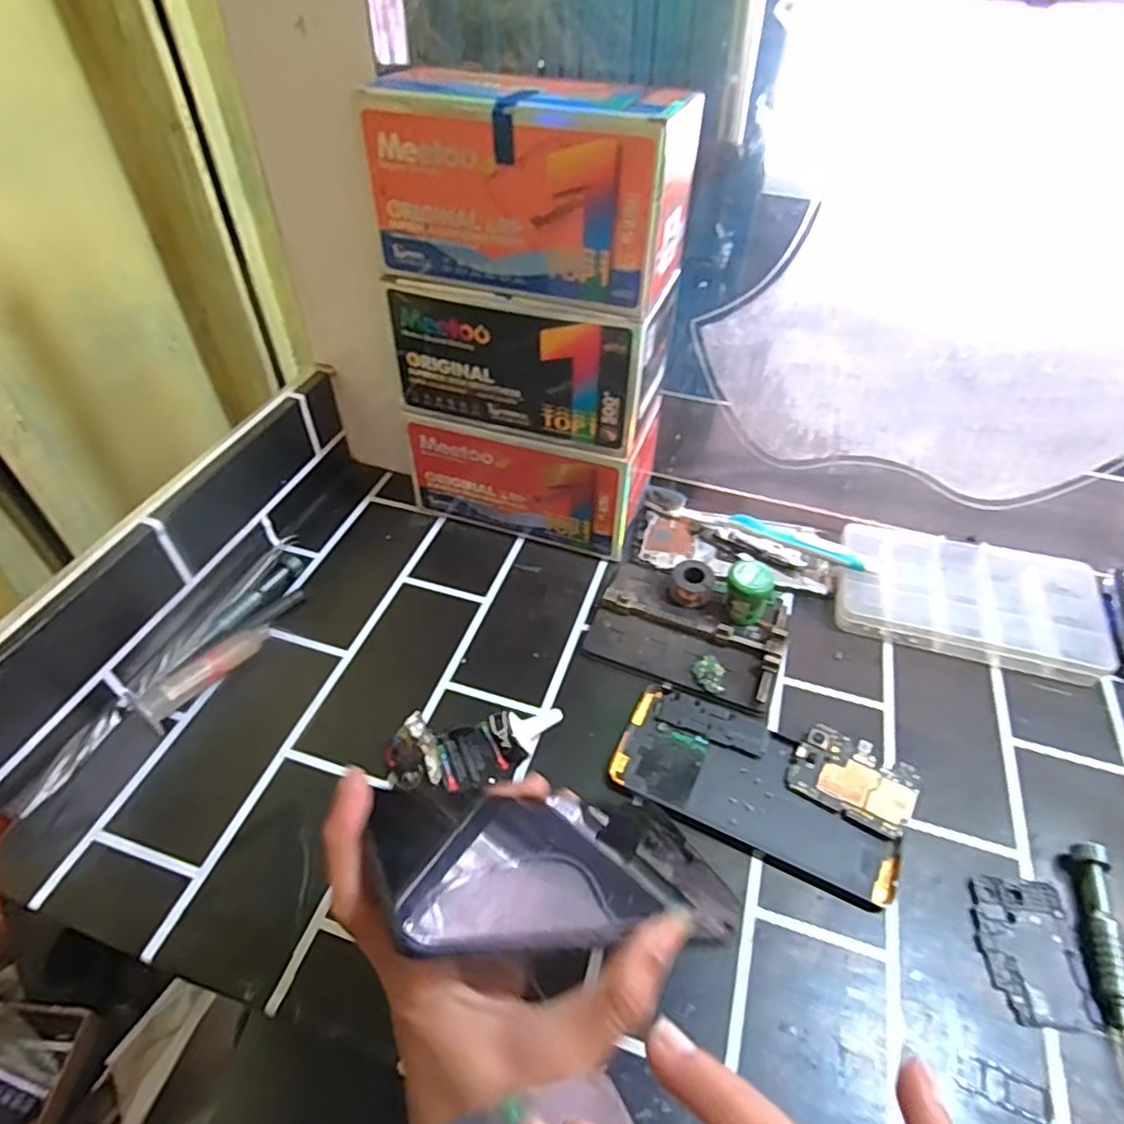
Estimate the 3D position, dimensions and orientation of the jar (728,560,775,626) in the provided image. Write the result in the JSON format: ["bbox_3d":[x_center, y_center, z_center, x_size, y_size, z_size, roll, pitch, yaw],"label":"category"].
[{"bbox_3d":[0.128,0.024,0.458,0.029,0.041,0.031,1,47,-1],"label":"jar"}]

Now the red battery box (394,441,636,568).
[{"bbox_3d":[-0.021,-0.082,0.526,0.176,0.093,0.089,15,48,12],"label":"red battery box"}]

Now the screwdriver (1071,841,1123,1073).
[{"bbox_3d":[0.270,0.194,0.325,0.015,0.017,0.109,14,48,12],"label":"screwdriver"}]

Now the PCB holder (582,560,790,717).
[{"bbox_3d":[0.087,0.046,0.458,0.126,0.020,0.090,19,49,15],"label":"PCB holder"}]

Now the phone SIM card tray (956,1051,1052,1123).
[{"bbox_3d":[0.199,0.235,0.296,0.039,0.004,0.016,17,49,14],"label":"phone SIM card tray"}]

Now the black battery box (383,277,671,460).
[{"bbox_3d":[-0.022,-0.144,0.451,0.178,0.089,0.076,11,47,9],"label":"black battery box"}]

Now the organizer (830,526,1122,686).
[{"bbox_3d":[0.293,0.024,0.480,0.171,0.026,0.102,16,48,13],"label":"organizer"}]

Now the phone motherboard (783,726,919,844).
[{"bbox_3d":[0.171,0.128,0.386,0.066,0.004,0.046,22,60,22],"label":"phone motherboard"}]

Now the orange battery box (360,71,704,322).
[{"bbox_3d":[-0.010,-0.226,0.391,0.181,0.098,0.095,15,48,12],"label":"orange battery box"}]

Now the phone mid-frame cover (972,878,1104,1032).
[{"bbox_3d":[0.237,0.195,0.333,0.046,0.004,0.065,8,47,6],"label":"phone mid-frame cover"}]

